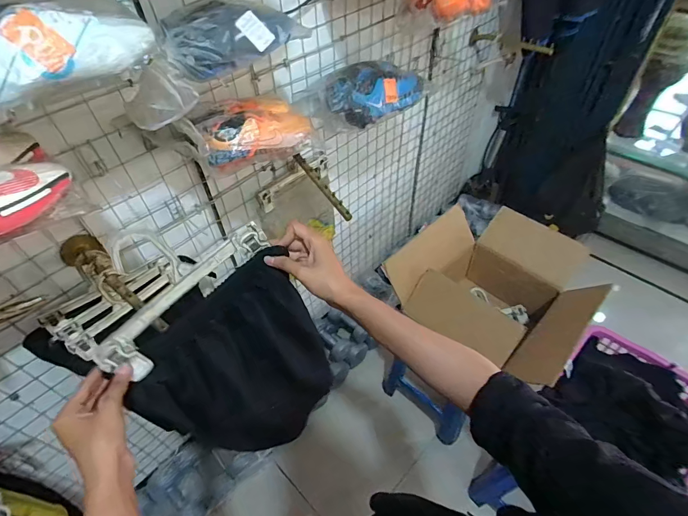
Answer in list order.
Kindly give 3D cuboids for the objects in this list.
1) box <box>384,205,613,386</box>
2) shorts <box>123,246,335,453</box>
[{"bbox_3d":[0.387,0.112,1.048,0.451,0.233,0.335,28,55,24],"label":"box"},{"bbox_3d":[-0.147,0.183,0.568,0.257,0.357,0.090,-29,54,-22],"label":"shorts"}]

